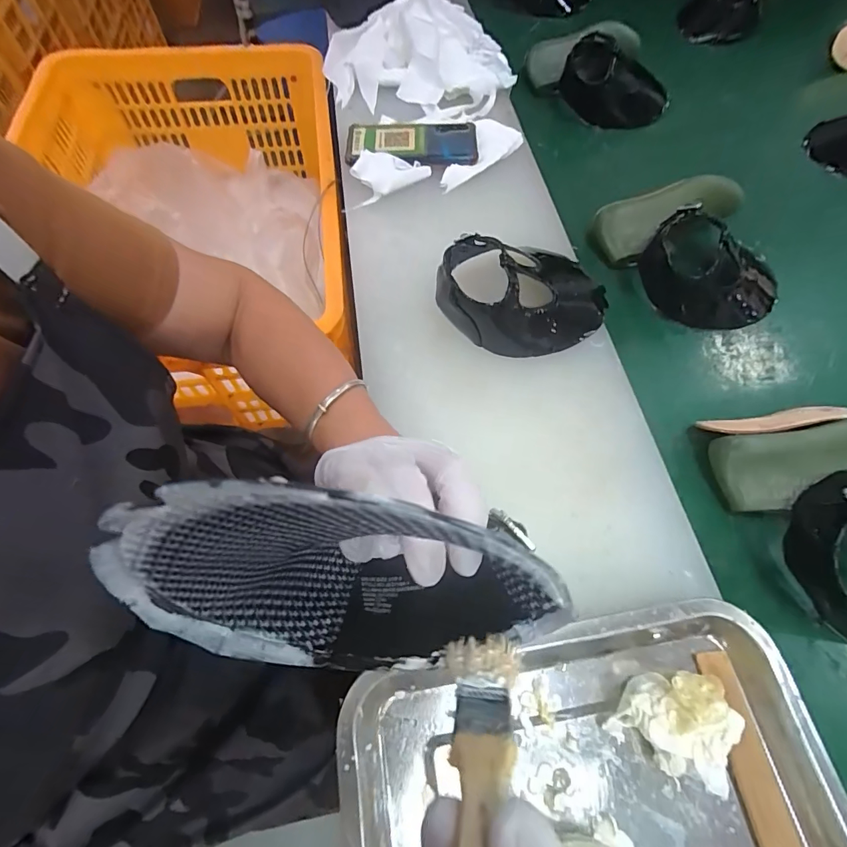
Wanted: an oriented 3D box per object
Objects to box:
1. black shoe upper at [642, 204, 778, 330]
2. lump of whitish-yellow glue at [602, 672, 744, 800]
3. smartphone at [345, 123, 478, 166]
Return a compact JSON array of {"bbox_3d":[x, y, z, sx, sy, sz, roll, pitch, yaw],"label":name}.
[{"bbox_3d":[0.324,-0.172,0.479,0.130,0.081,0.133,-40,71,-19],"label":"black shoe upper"},{"bbox_3d":[0.154,0.179,0.266,0.061,0.035,0.056,31,67,14],"label":"lump of whitish-yellow glue"},{"bbox_3d":[-0.015,-0.352,0.546,0.162,0.010,0.080,1,63,-1],"label":"smartphone"}]

